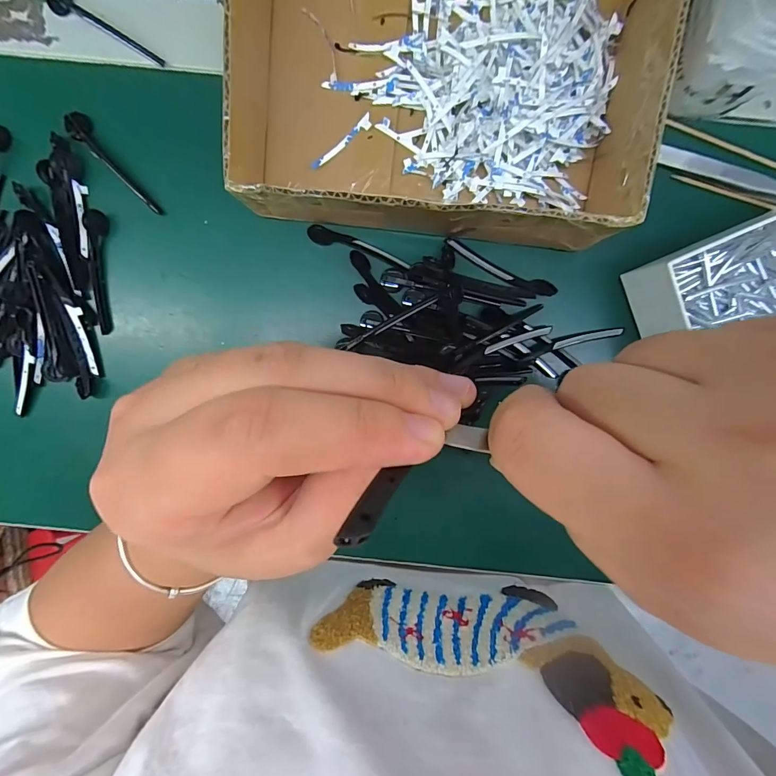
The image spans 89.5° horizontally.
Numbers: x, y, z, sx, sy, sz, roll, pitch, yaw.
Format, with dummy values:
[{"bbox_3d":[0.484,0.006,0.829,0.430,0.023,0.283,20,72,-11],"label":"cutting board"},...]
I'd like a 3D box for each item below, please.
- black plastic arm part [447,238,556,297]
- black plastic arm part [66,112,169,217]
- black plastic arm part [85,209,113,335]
[{"bbox_3d":[0.070,-0.073,0.243,0.074,0.004,0.010,22,98,-2],"label":"black plastic arm part"},{"bbox_3d":[-0.165,-0.136,0.239,0.013,0.005,0.073,-43,96,7],"label":"black plastic arm part"},{"bbox_3d":[-0.182,-0.072,0.248,0.012,0.004,0.074,1,99,1],"label":"black plastic arm part"}]

